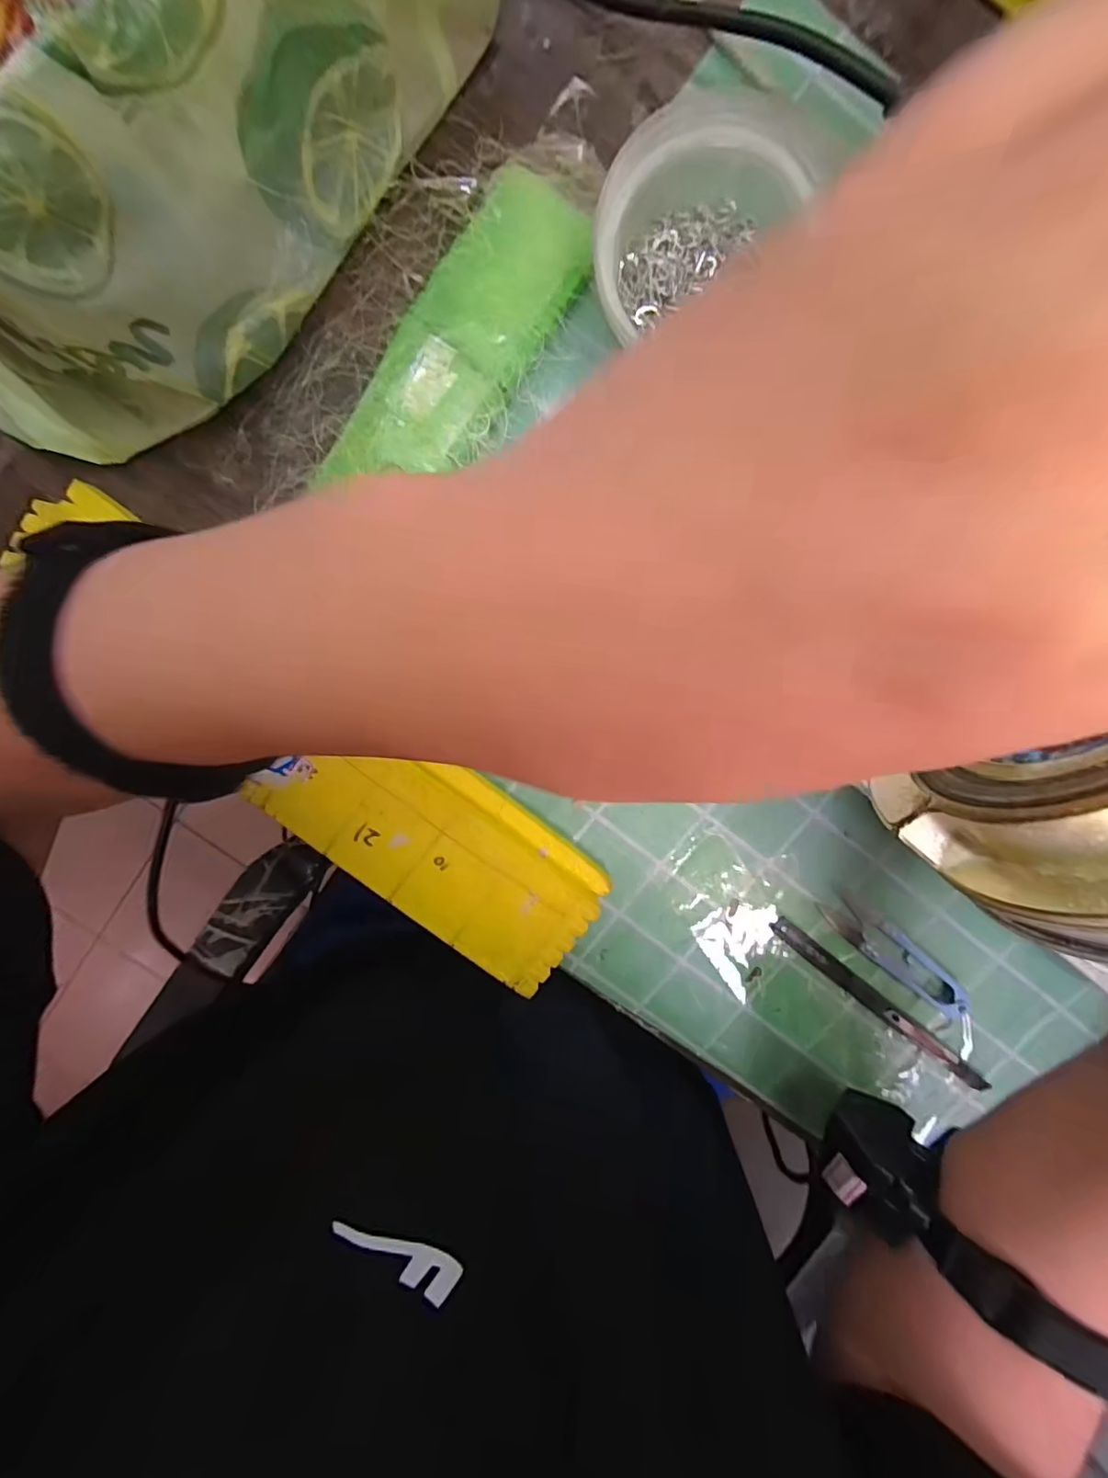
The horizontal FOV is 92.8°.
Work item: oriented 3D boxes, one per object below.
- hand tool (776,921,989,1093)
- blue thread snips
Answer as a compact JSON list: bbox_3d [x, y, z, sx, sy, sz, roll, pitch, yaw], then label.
[{"bbox_3d":[0.195,0.160,0.314,0.162,0.007,0.010,39,97,-5],"label":"hand tool"},{"bbox_3d":[0.199,0.127,0.306,0.100,0.010,0.022,39,97,-5],"label":"blue thread snips"}]

